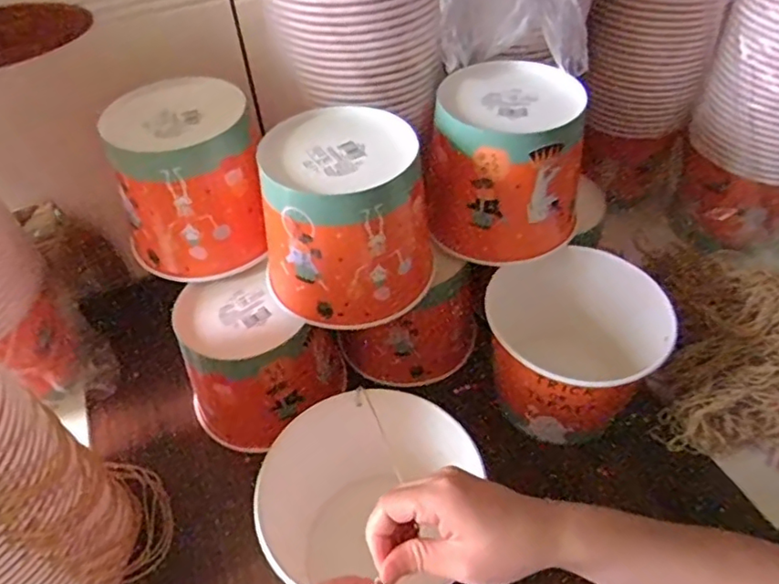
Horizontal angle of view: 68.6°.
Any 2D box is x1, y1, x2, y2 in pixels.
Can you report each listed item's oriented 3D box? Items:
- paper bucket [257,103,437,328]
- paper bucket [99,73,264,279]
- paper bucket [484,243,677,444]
[{"bbox_3d":[-0.038,-0.066,0.499,0.143,0.131,0.141,-2,49,2],"label":"paper bucket"},{"bbox_3d":[-0.192,-0.111,0.557,0.133,0.133,0.141,-10,49,-5],"label":"paper bucket"},{"bbox_3d":[0.174,0.059,0.565,0.156,0.143,0.162,-2,49,2],"label":"paper bucket"}]

